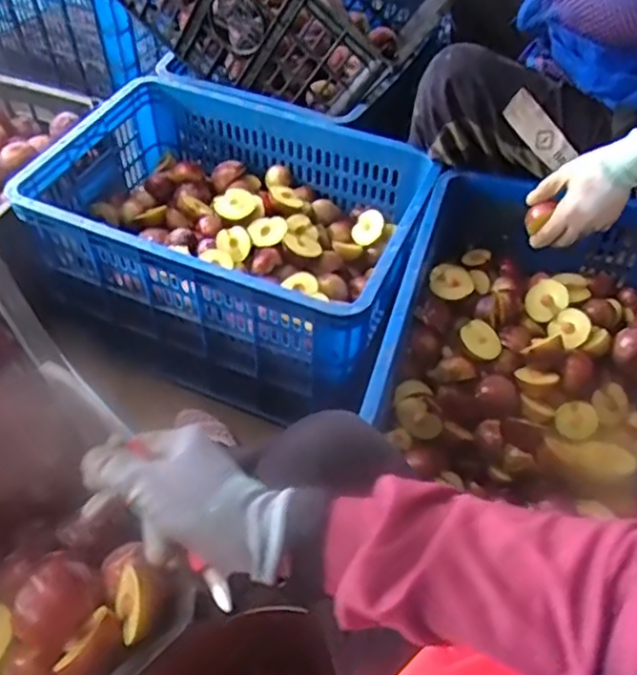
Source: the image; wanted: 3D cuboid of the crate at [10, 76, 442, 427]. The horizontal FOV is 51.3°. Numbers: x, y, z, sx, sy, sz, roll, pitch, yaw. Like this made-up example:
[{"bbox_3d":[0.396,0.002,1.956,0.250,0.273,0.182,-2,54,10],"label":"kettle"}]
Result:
[{"bbox_3d":[-0.138,-0.160,1.084,0.568,0.284,0.408,19,54,9],"label":"crate"}]

